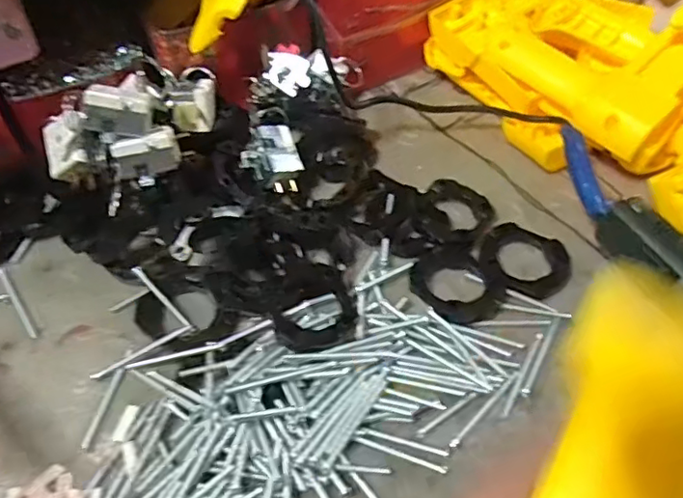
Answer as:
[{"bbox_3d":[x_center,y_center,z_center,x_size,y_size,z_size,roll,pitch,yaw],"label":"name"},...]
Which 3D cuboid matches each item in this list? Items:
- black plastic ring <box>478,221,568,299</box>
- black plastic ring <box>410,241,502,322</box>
[{"bbox_3d":[0.125,0.007,0.392,0.060,0.006,0.057,1,52,-1],"label":"black plastic ring"},{"bbox_3d":[0.074,0.021,0.374,0.052,0.008,0.060,-25,57,-20],"label":"black plastic ring"}]

